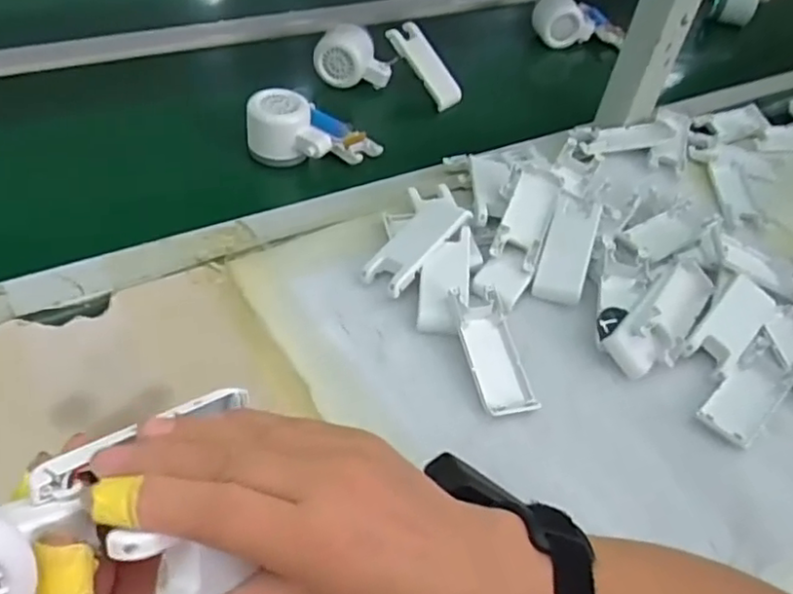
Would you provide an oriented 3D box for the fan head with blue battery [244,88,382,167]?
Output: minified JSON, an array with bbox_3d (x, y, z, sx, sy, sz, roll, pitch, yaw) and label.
[{"bbox_3d":[-0.079,-0.163,0.633,0.122,0.053,0.067,-10,50,-18],"label":"fan head with blue battery"}]

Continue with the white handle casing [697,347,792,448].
[{"bbox_3d":[0.271,0.071,0.504,0.103,0.014,0.040,-32,59,-33],"label":"white handle casing"}]

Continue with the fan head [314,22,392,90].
[{"bbox_3d":[-0.047,-0.264,0.740,0.081,0.057,0.052,7,46,-3],"label":"fan head"}]

